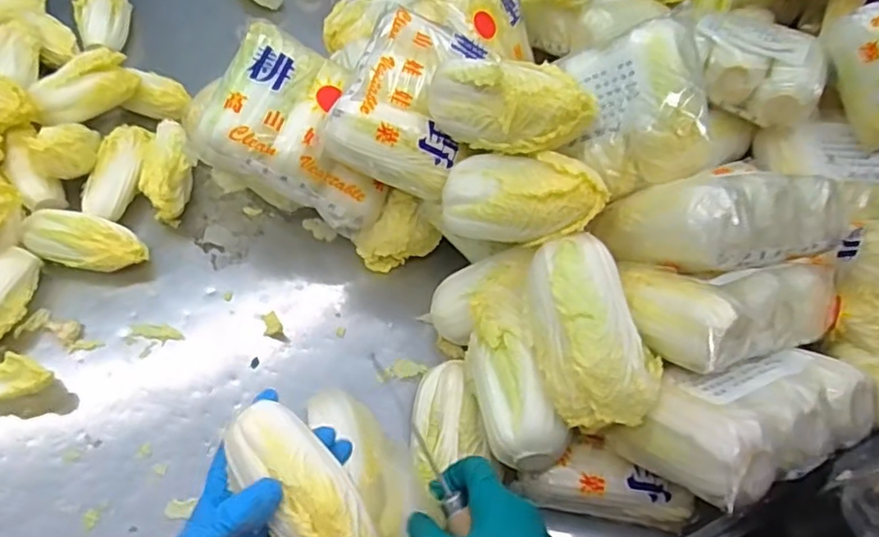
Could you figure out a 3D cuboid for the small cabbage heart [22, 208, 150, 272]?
[{"bbox_3d":[-0.352,-0.022,0.612,0.115,0.046,0.050,18,59,7],"label":"small cabbage heart"}]

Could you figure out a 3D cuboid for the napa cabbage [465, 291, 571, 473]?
[{"bbox_3d":[0.053,0.083,0.483,0.050,0.052,0.145,-11,60,-11],"label":"napa cabbage"}]

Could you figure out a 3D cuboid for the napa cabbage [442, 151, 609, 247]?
[{"bbox_3d":[0.067,-0.054,0.507,0.136,0.074,0.060,4,33,30],"label":"napa cabbage"}]

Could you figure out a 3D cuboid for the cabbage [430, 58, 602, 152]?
[{"bbox_3d":[0.055,-0.136,0.500,0.140,0.069,0.070,15,57,25],"label":"cabbage"}]

